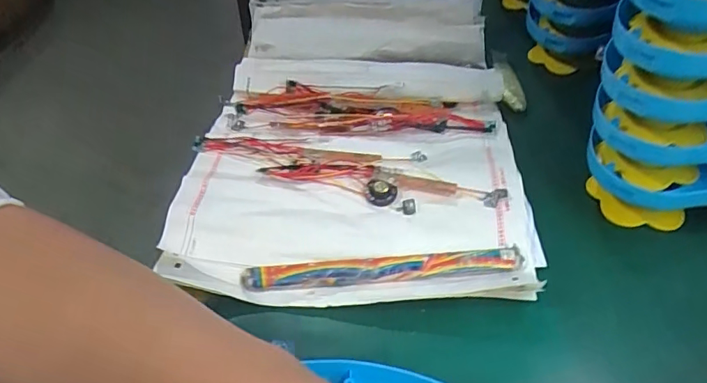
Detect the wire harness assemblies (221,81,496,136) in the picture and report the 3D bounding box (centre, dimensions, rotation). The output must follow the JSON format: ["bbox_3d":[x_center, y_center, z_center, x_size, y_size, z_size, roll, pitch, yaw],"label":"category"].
[{"bbox_3d":[0.000,-0.081,0.528,0.265,0.023,0.082,3,42,4],"label":"wire harness assemblies"}]

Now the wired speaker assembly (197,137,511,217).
[{"bbox_3d":[-0.007,-0.021,0.463,0.278,0.019,0.066,12,44,13],"label":"wired speaker assembly"}]

